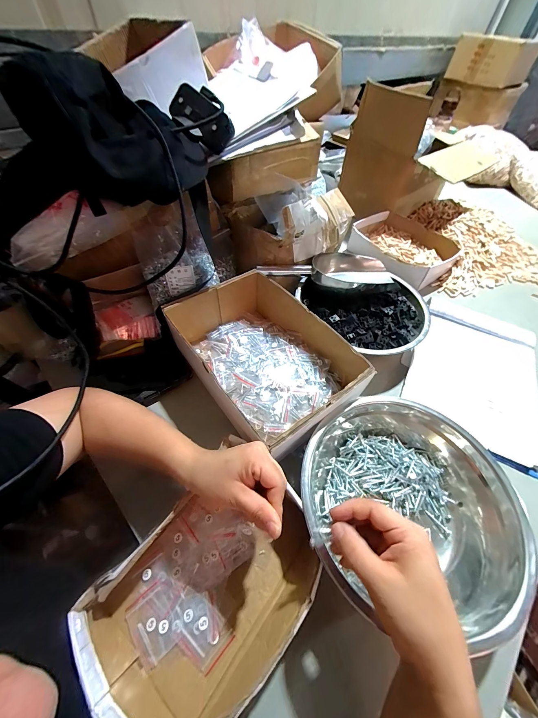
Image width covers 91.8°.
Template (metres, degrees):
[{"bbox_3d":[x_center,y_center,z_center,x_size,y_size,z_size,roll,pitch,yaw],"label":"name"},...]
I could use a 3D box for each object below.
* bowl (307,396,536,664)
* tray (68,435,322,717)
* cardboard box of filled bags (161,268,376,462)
[{"bbox_3d":[0.178,0.178,0.340,0.240,0.076,0.262,-7,55,-8],"label":"bowl"},{"bbox_3d":[-0.063,0.240,0.275,0.162,0.063,0.201,36,60,21],"label":"tray"},{"bbox_3d":[-0.011,-0.007,0.436,0.195,0.095,0.291,-34,63,-24],"label":"cardboard box of filled bags"}]

